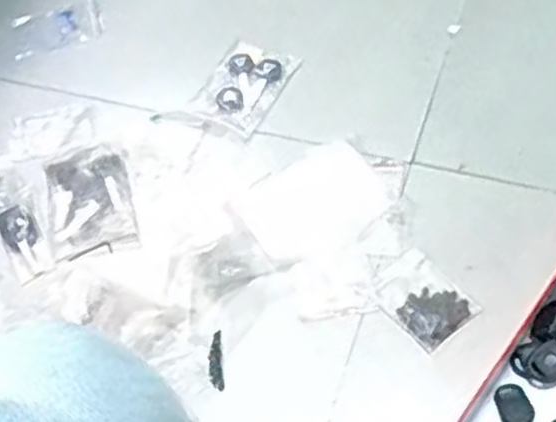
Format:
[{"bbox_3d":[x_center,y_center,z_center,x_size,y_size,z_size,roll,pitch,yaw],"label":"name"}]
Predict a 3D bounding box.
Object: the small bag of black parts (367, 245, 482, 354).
[{"bbox_3d":[0.140,0.085,0.737,0.070,0.006,0.093,-37,59,-15],"label":"small bag of black parts"}]

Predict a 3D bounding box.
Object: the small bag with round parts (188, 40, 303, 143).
[{"bbox_3d":[-0.041,-0.150,0.917,0.093,0.012,0.130,23,63,21],"label":"small bag with round parts"}]

